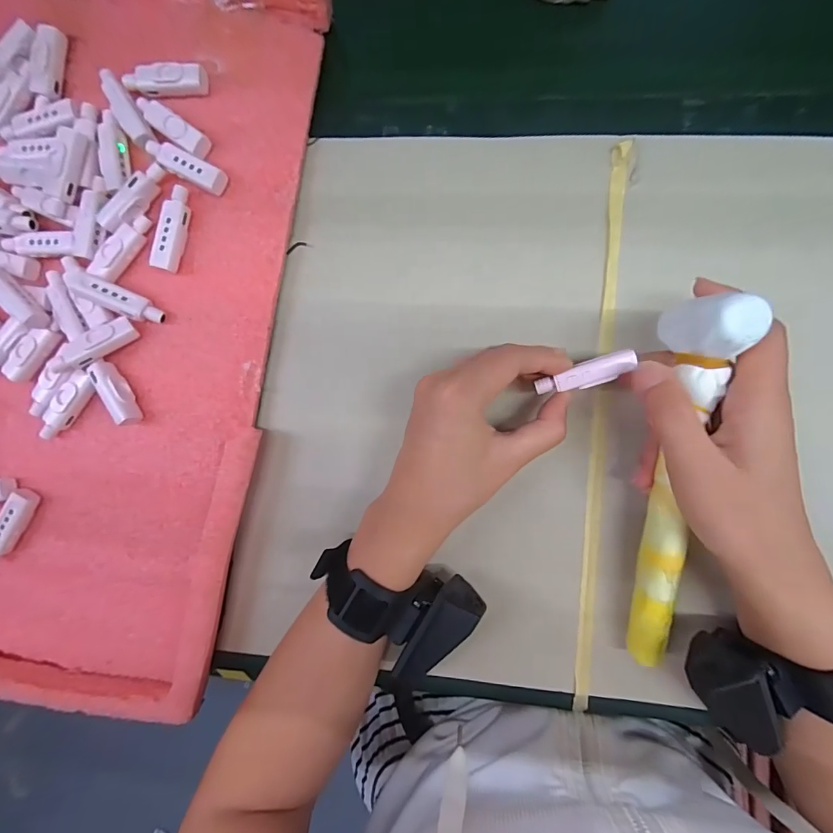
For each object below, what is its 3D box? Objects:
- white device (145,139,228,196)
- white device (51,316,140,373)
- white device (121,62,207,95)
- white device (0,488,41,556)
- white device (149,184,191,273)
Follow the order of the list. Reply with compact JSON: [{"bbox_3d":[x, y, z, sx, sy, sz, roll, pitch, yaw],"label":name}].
[{"bbox_3d":[-0.156,-0.170,0.283,0.058,0.012,0.017,28,93,5],"label":"white device"},{"bbox_3d":[-0.218,-0.048,0.280,0.056,0.011,0.017,-33,90,-9],"label":"white device"},{"bbox_3d":[-0.170,-0.227,0.283,0.054,0.013,0.017,2,90,6],"label":"white device"},{"bbox_3d":[-0.285,0.078,0.292,0.014,0.015,0.057,29,93,5],"label":"white device"},{"bbox_3d":[-0.165,-0.127,0.283,0.013,0.016,0.056,13,91,5],"label":"white device"}]

